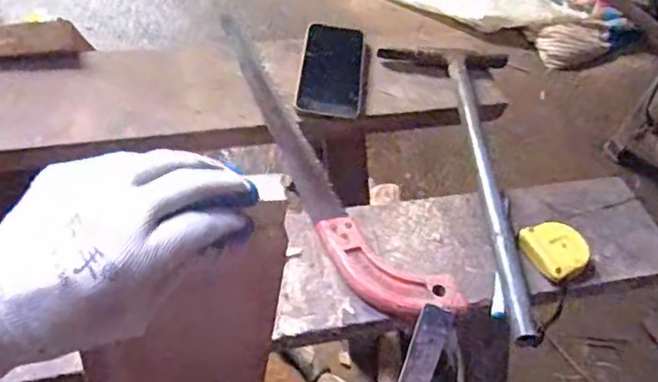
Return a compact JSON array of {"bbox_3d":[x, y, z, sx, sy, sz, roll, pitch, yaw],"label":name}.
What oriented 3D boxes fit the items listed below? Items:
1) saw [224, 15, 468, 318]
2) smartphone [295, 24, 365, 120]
[{"bbox_3d":[-0.034,-0.043,0.674,0.080,0.016,0.467,-23,56,-23],"label":"saw"},{"bbox_3d":[0.004,-0.150,0.767,0.073,0.013,0.160,7,50,-1],"label":"smartphone"}]

